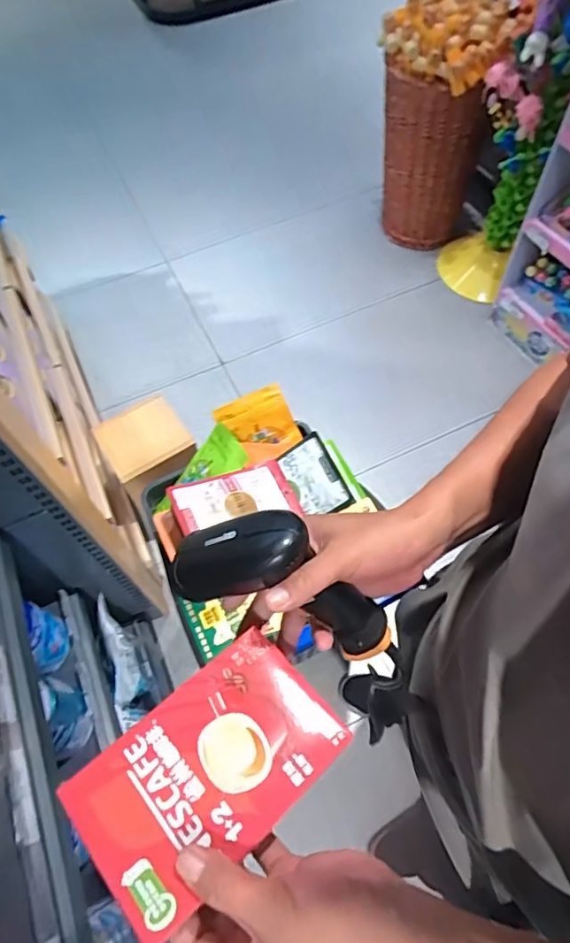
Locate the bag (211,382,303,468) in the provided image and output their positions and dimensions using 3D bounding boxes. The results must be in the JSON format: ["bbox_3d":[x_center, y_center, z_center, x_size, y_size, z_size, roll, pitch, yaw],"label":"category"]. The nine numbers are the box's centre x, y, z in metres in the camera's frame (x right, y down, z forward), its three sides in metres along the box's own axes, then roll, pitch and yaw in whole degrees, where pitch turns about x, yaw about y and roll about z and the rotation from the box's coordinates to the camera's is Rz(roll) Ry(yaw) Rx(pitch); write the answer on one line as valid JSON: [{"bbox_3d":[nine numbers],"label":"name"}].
[{"bbox_3d":[-0.053,-0.090,1.085,0.140,0.138,0.035,-25,17,5],"label":"bag"}]

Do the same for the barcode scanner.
[{"bbox_3d":[0.006,0.085,0.398,0.160,0.075,0.074,33,61,-21],"label":"barcode scanner"}]

